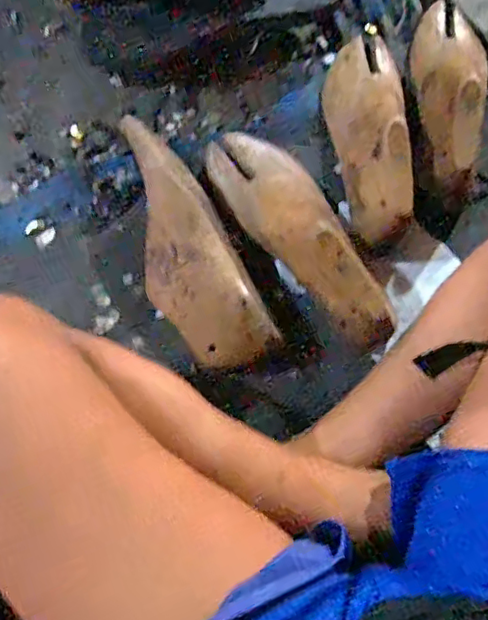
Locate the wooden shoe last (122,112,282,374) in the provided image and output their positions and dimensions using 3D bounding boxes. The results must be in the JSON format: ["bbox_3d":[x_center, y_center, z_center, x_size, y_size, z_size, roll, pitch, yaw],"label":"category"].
[{"bbox_3d":[-0.054,-0.053,0.523,0.081,0.064,0.229,-27,84,-5],"label":"wooden shoe last"}]

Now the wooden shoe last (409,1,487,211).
[{"bbox_3d":[0.204,-0.211,0.552,0.075,0.064,0.237,5,67,0],"label":"wooden shoe last"}]

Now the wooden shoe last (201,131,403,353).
[{"bbox_3d":[0.048,-0.075,0.520,0.084,0.069,0.248,-32,65,-6],"label":"wooden shoe last"}]

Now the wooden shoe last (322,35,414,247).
[{"bbox_3d":[0.119,-0.171,0.542,0.071,0.075,0.231,-4,63,-2],"label":"wooden shoe last"}]

